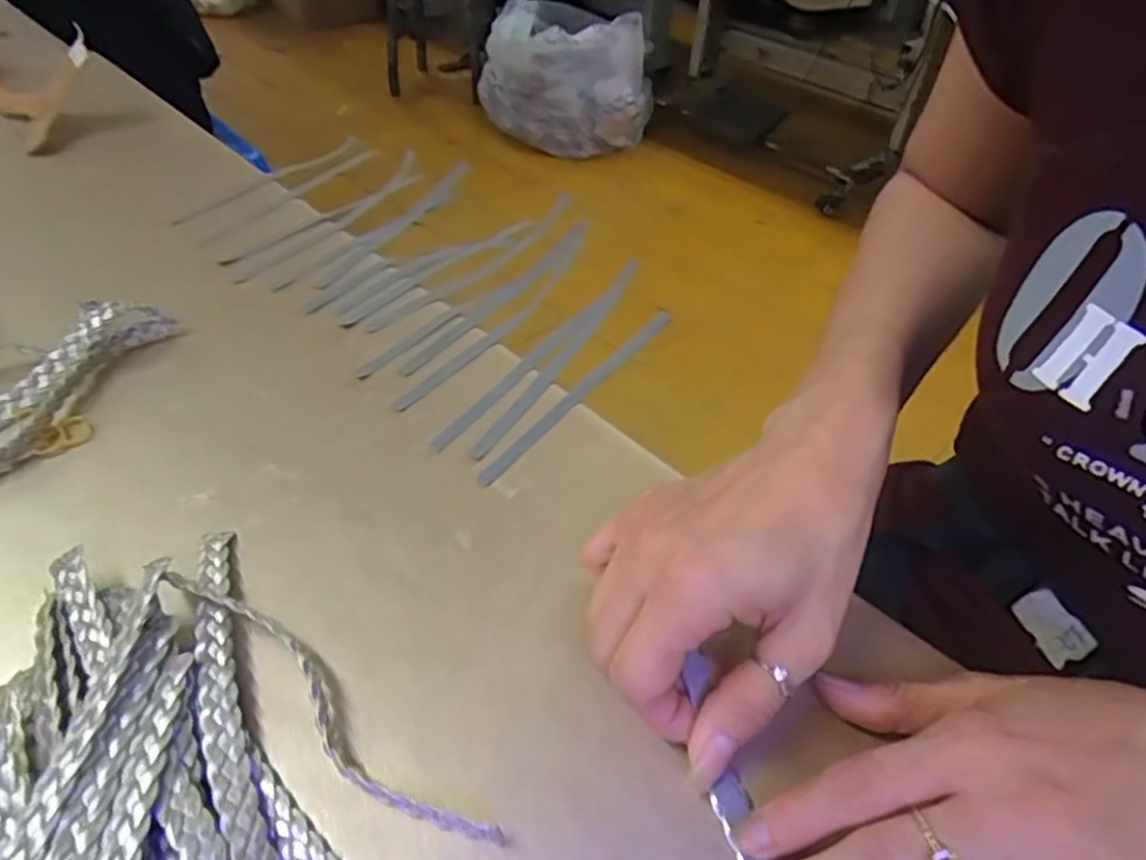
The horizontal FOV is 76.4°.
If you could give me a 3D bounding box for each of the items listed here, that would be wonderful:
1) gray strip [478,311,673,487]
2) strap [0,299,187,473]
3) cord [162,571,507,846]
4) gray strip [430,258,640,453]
[{"bbox_3d":[0.007,-0.024,0.388,0.008,0.006,0.166,28,49,23],"label":"gray strip"},{"bbox_3d":[-0.272,-0.022,0.360,0.058,0.027,0.151,17,46,13],"label":"strap"},{"bbox_3d":[-0.089,0.094,0.253,0.152,0.018,0.020,30,50,25],"label":"cord"},{"bbox_3d":[-0.014,-0.047,0.410,0.012,0.006,0.186,31,54,19],"label":"gray strip"}]

